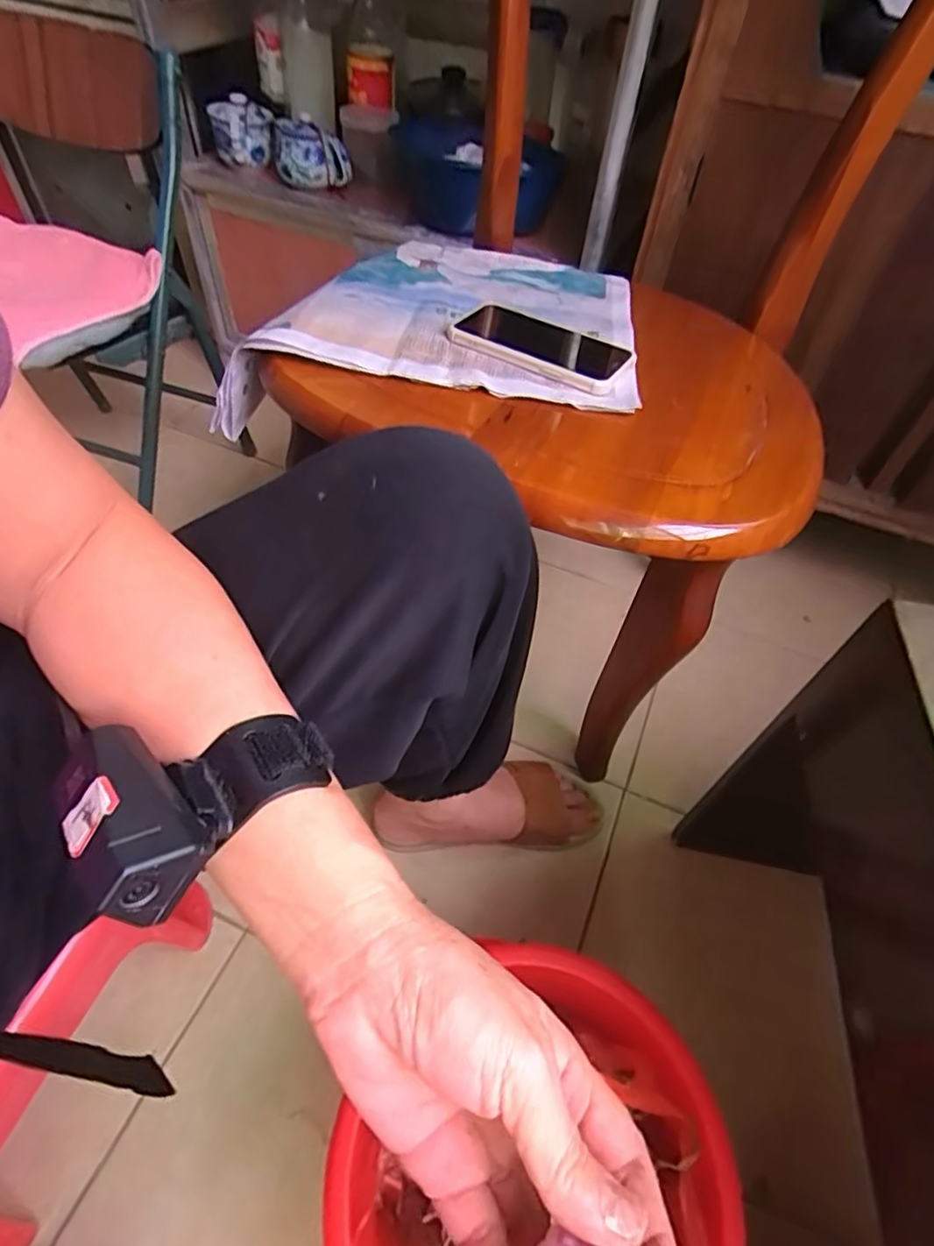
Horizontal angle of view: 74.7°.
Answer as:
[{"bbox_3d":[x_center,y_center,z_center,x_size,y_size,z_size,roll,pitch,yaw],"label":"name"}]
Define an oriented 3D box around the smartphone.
[{"bbox_3d":[0.061,-0.237,0.513,0.151,0.014,0.088,29,55,18],"label":"smartphone"}]

